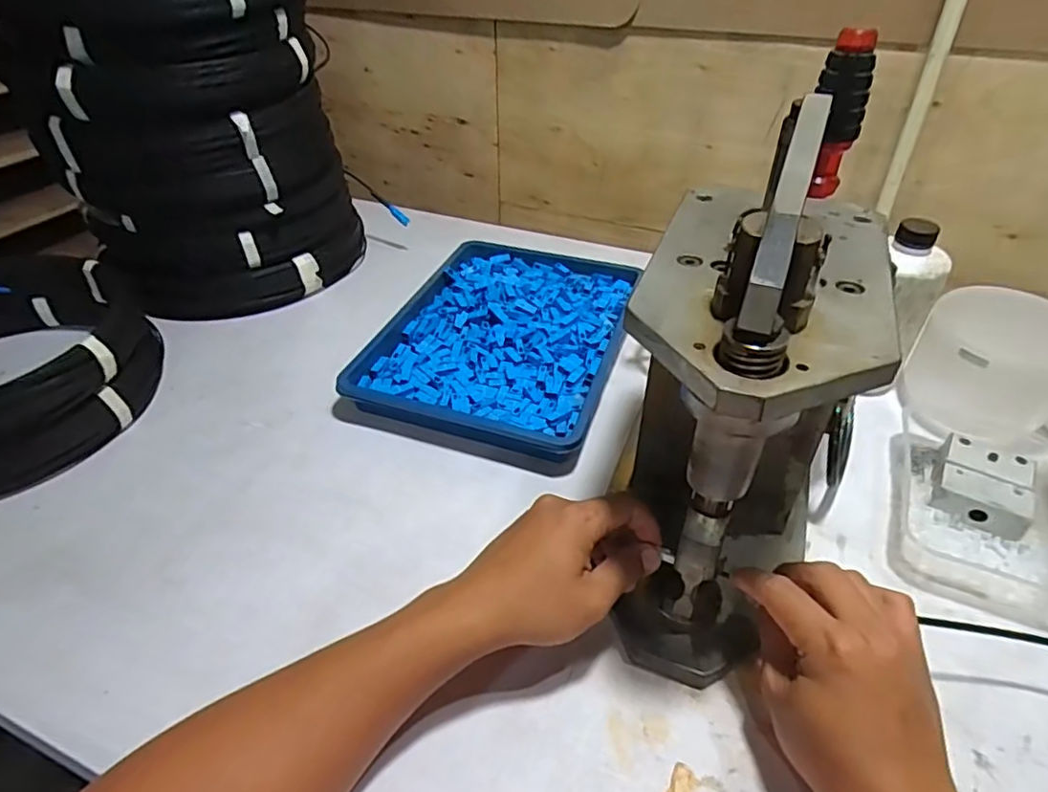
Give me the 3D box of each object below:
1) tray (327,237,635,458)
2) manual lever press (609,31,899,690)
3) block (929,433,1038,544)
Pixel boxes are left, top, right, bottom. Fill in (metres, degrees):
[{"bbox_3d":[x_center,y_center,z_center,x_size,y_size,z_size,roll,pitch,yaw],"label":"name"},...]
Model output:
[{"bbox_3d":[-0.012,-0.074,0.668,0.234,0.033,0.315,12,44,15],"label":"tray"},{"bbox_3d":[0.143,-0.024,0.401,0.124,0.285,0.292,14,44,17],"label":"manual lever press"},{"bbox_3d":[0.372,0.072,0.498,0.067,0.029,0.070,27,49,28],"label":"block"}]

